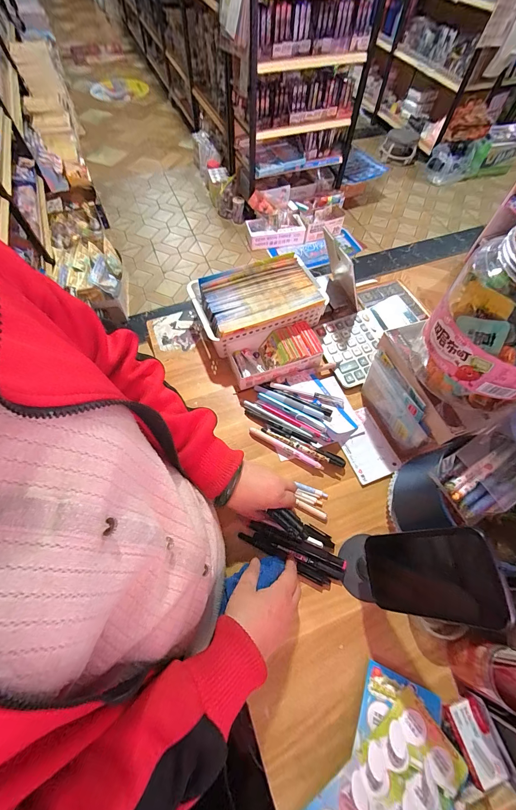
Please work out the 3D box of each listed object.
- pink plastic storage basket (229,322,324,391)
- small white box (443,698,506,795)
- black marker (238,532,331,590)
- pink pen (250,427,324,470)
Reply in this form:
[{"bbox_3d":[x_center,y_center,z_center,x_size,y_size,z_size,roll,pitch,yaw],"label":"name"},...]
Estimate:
[{"bbox_3d":[0.033,-0.098,0.593,0.172,0.049,0.094,-17,64,-10],"label":"pink plastic storage basket"},{"bbox_3d":[0.249,0.392,0.351,0.033,0.016,0.067,-15,64,-9],"label":"small white box"},{"bbox_3d":[0.037,0.226,0.445,0.146,0.011,0.016,25,65,13],"label":"black marker"},{"bbox_3d":[0.047,0.075,0.522,0.139,0.013,0.012,27,65,12],"label":"pink pen"}]

